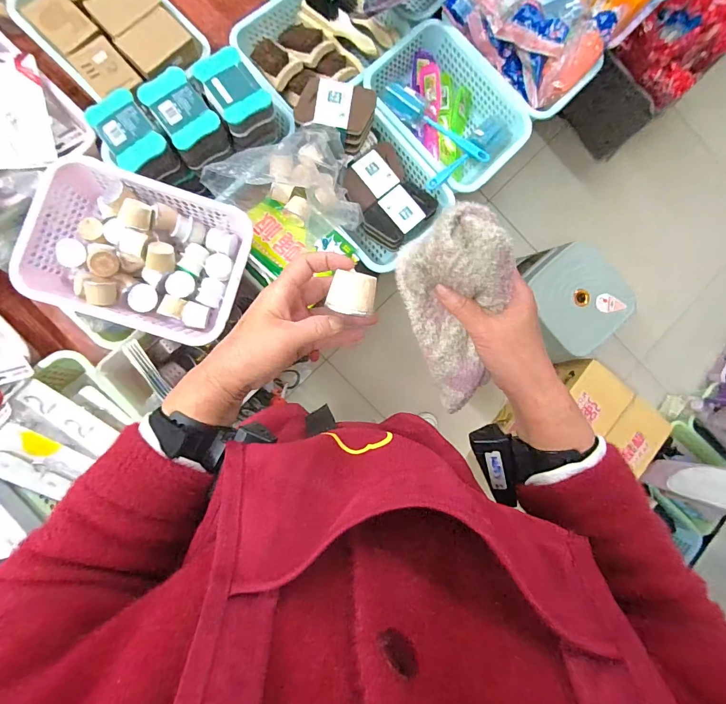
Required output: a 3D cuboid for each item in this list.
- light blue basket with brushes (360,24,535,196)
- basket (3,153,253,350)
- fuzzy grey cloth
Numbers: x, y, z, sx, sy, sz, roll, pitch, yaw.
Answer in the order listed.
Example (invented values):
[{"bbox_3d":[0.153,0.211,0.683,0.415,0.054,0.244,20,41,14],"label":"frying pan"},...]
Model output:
[{"bbox_3d":[0.164,-0.481,0.773,0.311,0.095,0.263,45,83,-3],"label":"light blue basket with brushes"},{"bbox_3d":[-0.343,-0.151,0.602,0.308,0.075,0.227,16,85,-6],"label":"basket"},{"bbox_3d":[0.073,-0.030,0.339,0.071,0.066,0.183,-7,121,-7],"label":"fuzzy grey cloth"}]

